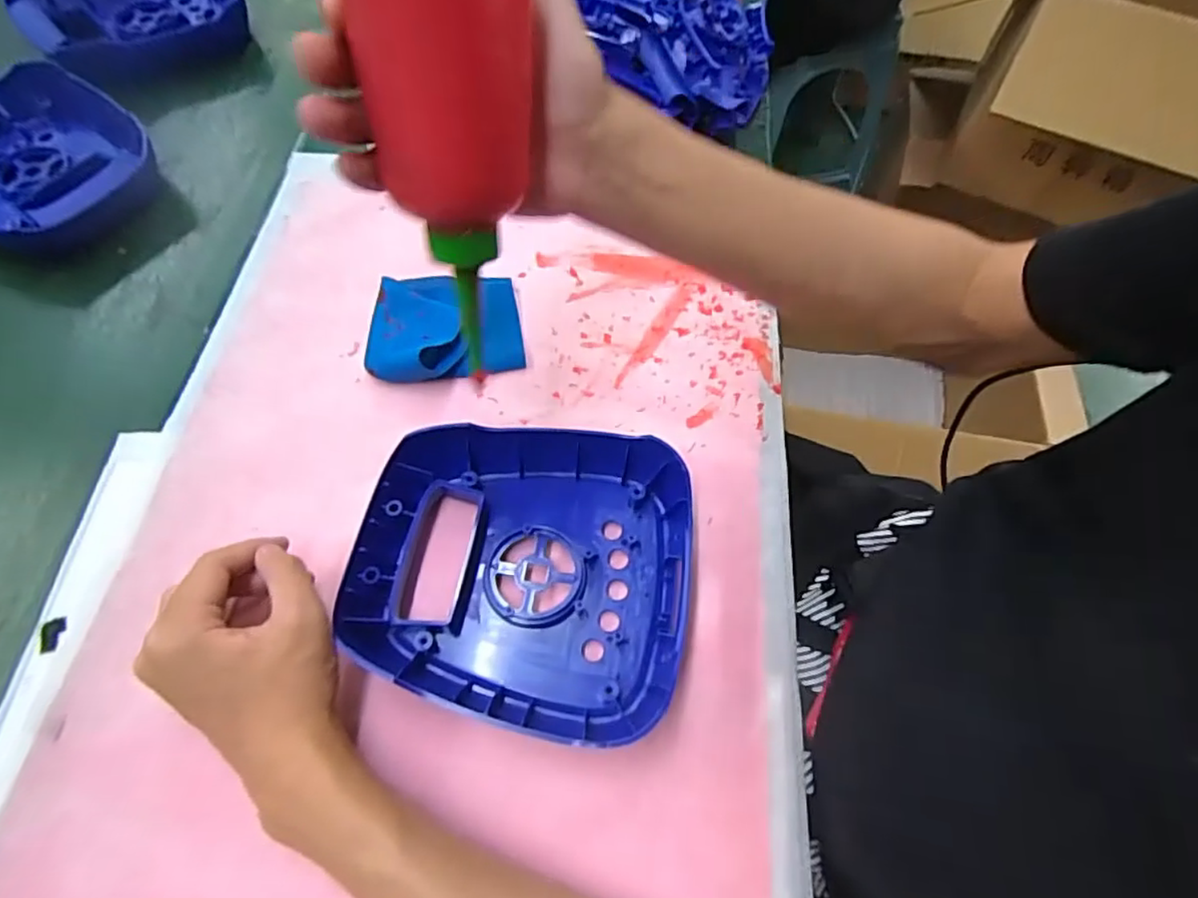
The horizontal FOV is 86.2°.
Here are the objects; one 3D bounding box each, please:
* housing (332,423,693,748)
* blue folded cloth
[{"bbox_3d":[-0.042,0.064,0.360,0.186,0.036,0.174,7,61,1],"label":"housing"},{"bbox_3d":[-0.106,-0.085,0.441,0.099,0.028,0.083,-6,62,-6],"label":"blue folded cloth"}]

